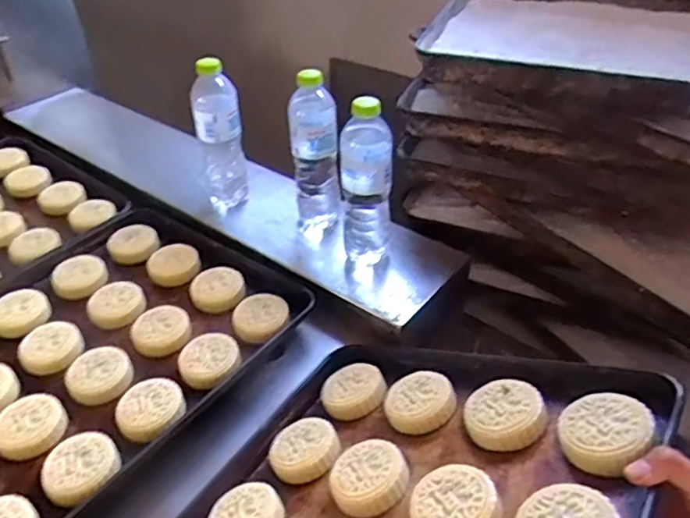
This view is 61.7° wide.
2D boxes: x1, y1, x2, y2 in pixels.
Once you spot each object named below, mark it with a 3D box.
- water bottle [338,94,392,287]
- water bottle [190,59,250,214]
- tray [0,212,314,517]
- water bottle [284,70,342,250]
[{"bbox_3d":[0.027,-0.076,0.730,0.066,0.236,0.068,-2,40,3],"label":"water bottle"},{"bbox_3d":[-0.192,-0.182,0.879,0.072,0.246,0.067,-12,41,-9],"label":"water bottle"},{"bbox_3d":[-0.383,0.136,0.689,0.394,0.027,0.596,26,48,31],"label":"tray"},{"bbox_3d":[-0.042,-0.134,0.803,0.069,0.234,0.071,-5,40,-1],"label":"water bottle"}]

